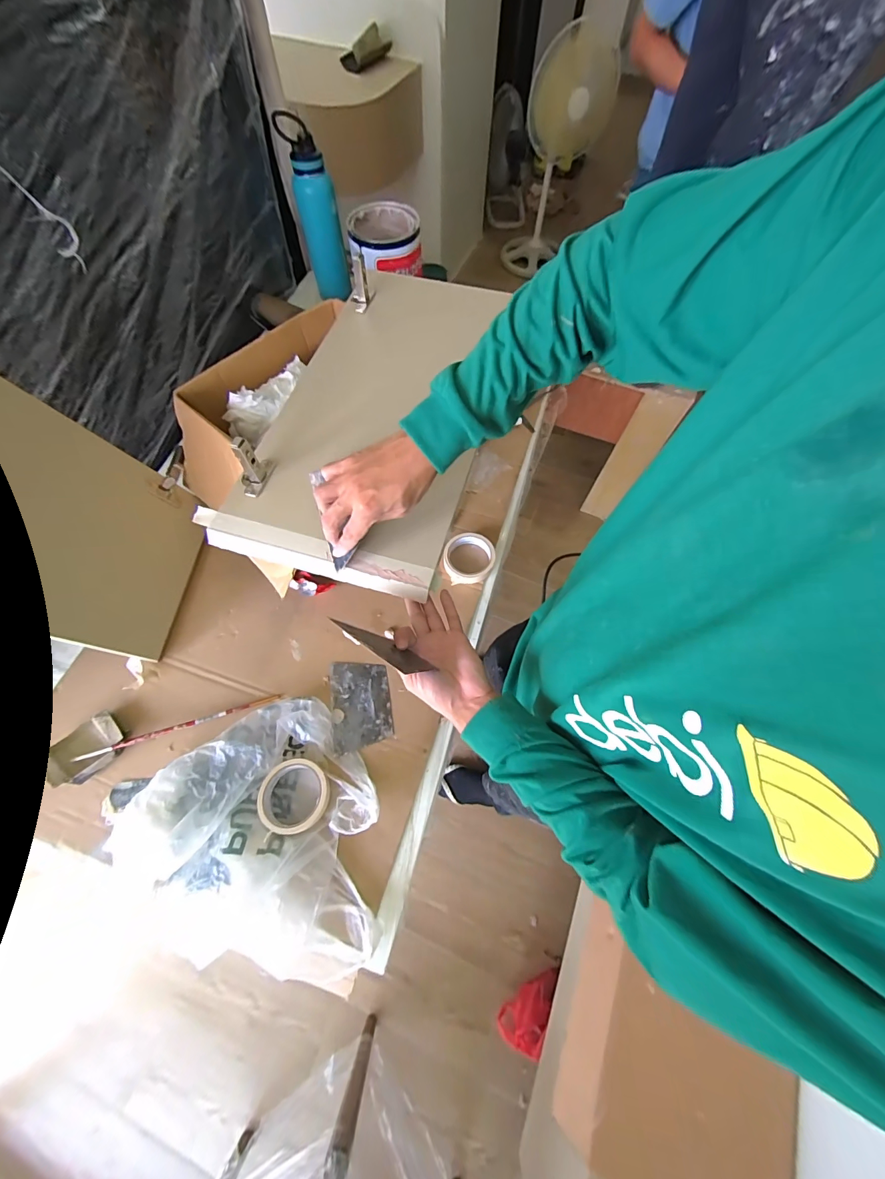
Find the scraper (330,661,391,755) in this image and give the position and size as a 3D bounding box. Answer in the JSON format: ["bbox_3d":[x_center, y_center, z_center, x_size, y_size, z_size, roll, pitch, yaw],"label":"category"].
[{"bbox_3d":[-0.134,0.185,0.637,0.094,0.004,0.137,-8,67,-5],"label":"scraper"}]

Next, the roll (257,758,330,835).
[{"bbox_3d":[-0.213,0.298,0.564,0.096,0.027,0.094,-1,66,-2],"label":"roll"}]

